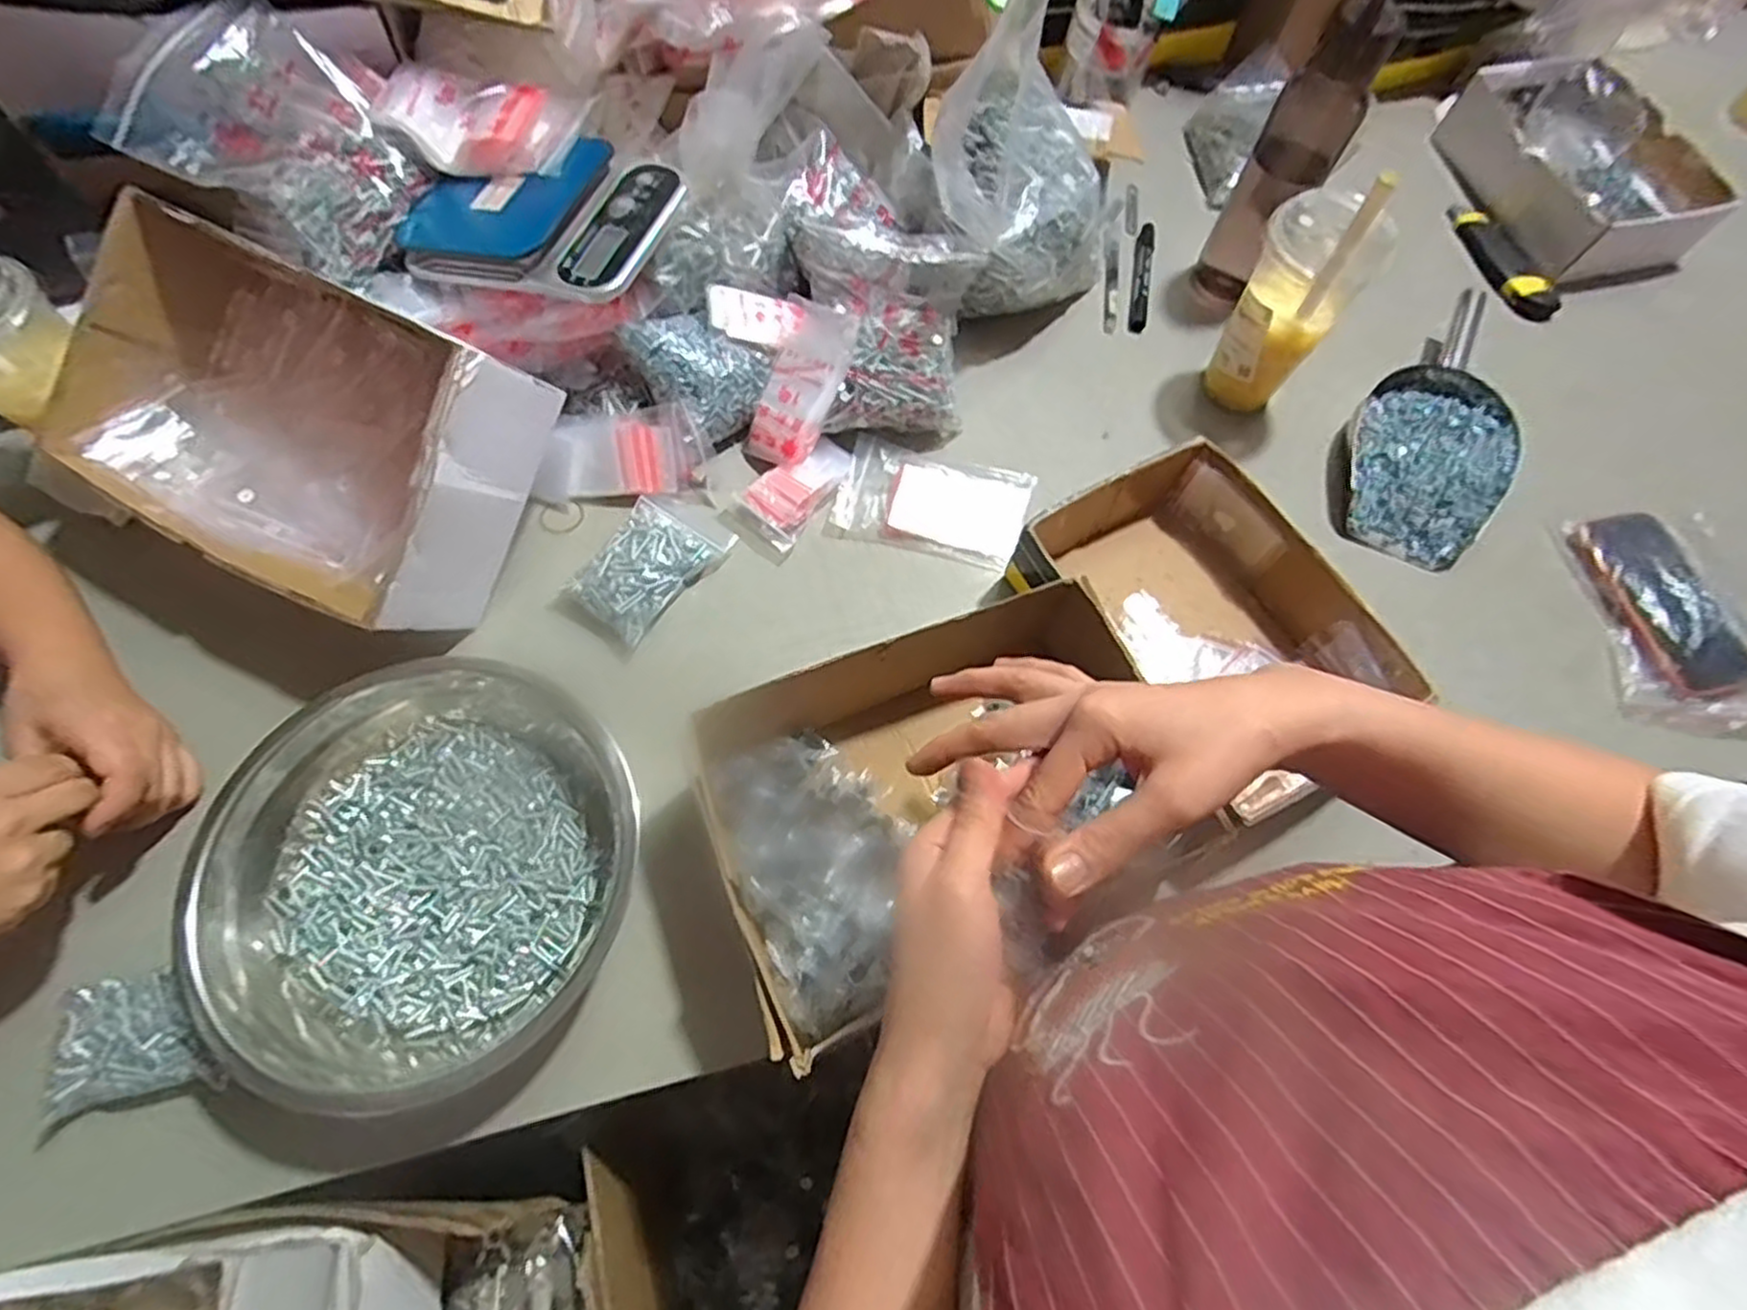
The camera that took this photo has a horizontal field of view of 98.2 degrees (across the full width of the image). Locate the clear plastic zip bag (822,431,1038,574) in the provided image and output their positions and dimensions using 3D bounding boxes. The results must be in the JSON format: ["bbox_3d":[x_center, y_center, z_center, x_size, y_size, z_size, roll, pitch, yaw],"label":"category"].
[{"bbox_3d":[0.049,-0.127,0.625,0.152,0.013,0.093,15,67,4],"label":"clear plastic zip bag"}]

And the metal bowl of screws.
[{"bbox_3d":[-0.276,0.131,0.474,0.228,0.075,0.221,1,67,-2],"label":"metal bowl of screws"}]

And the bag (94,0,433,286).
[{"bbox_3d":[-0.429,-0.371,0.562,0.141,0.122,0.144,19,68,6],"label":"bag"}]

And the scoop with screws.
[{"bbox_3d":[0.496,-0.201,0.669,0.127,0.053,0.264,31,70,11],"label":"scoop with screws"}]

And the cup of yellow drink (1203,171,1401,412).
[{"bbox_3d":[0.339,-0.293,0.608,0.084,0.211,0.076,30,69,10],"label":"cup of yellow drink"}]

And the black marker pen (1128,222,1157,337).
[{"bbox_3d":[0.266,-0.376,0.750,0.018,0.013,0.150,13,67,3],"label":"black marker pen"}]

